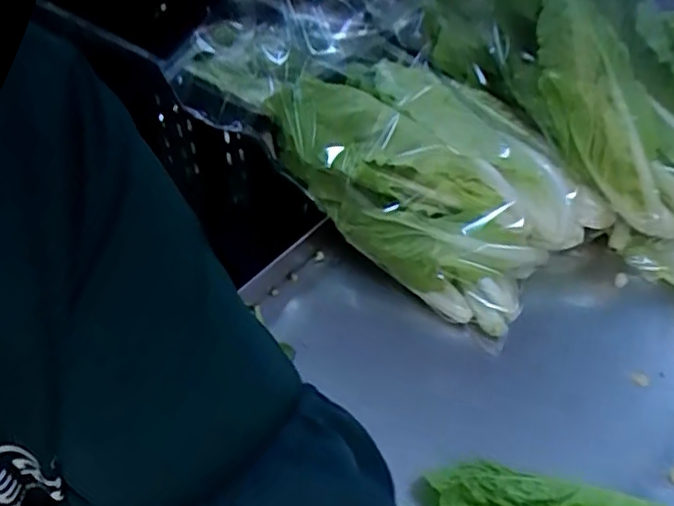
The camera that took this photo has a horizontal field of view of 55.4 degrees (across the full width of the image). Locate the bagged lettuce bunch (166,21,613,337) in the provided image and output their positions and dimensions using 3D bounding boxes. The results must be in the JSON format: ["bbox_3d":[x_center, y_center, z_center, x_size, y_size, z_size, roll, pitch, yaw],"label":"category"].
[{"bbox_3d":[0.057,-0.121,0.701,0.468,0.120,0.257,32,83,4],"label":"bagged lettuce bunch"}]

